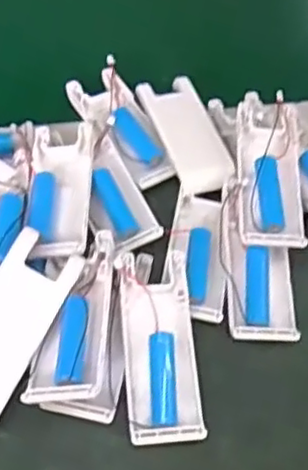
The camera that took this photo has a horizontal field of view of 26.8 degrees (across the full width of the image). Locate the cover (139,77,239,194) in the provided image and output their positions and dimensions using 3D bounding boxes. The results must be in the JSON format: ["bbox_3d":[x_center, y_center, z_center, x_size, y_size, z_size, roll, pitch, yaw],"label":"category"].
[{"bbox_3d":[0.023,-0.072,0.448,0.040,0.007,0.101,-15,59,-15],"label":"cover"}]

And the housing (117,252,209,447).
[{"bbox_3d":[0.004,0.061,0.357,0.041,0.019,0.102,-2,56,-7],"label":"housing"}]

